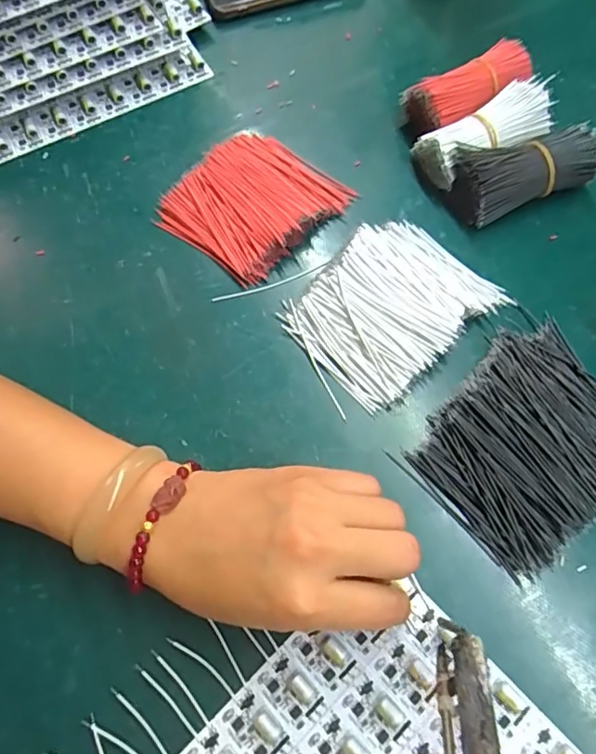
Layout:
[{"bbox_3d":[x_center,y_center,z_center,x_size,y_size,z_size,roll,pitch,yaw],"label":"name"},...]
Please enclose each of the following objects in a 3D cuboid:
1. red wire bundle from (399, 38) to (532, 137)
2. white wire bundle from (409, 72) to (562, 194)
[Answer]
[{"bbox_3d":[0.118,-0.196,0.376,0.095,0.035,0.041,-25,72,-6],"label":"red wire bundle"},{"bbox_3d":[0.126,-0.165,0.364,0.090,0.038,0.038,-28,72,-7],"label":"white wire bundle"}]

